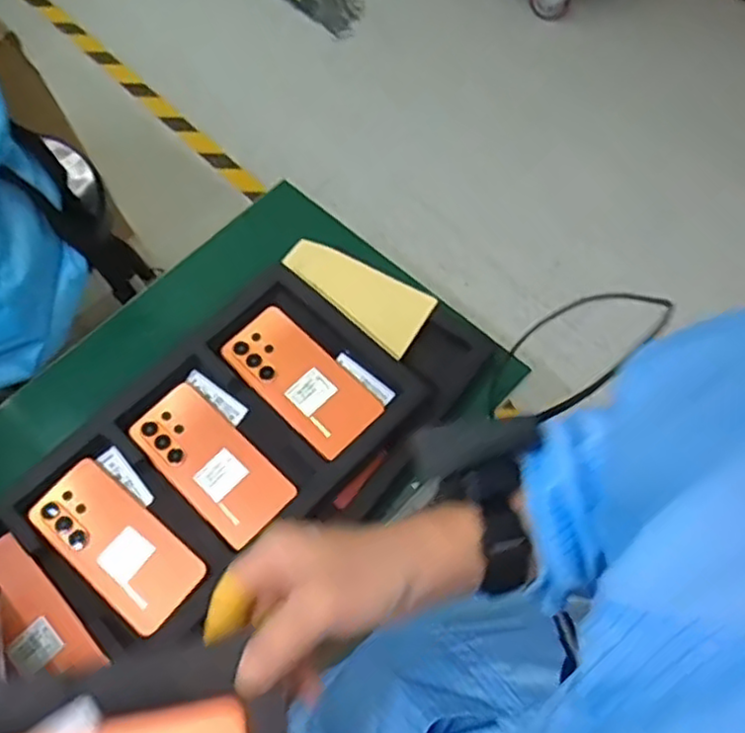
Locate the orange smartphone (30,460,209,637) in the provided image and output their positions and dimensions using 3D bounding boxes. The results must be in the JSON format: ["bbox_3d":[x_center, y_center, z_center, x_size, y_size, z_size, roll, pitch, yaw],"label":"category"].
[{"bbox_3d":[-0.234,0.161,0.632,0.171,0.009,0.077,36,71,18],"label":"orange smartphone"}]

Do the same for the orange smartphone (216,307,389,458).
[{"bbox_3d":[-0.071,0.013,0.694,0.078,0.011,0.167,-42,70,-16],"label":"orange smartphone"}]

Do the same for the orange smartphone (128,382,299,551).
[{"bbox_3d":[-0.154,0.090,0.661,0.167,0.006,0.078,41,73,19],"label":"orange smartphone"}]

